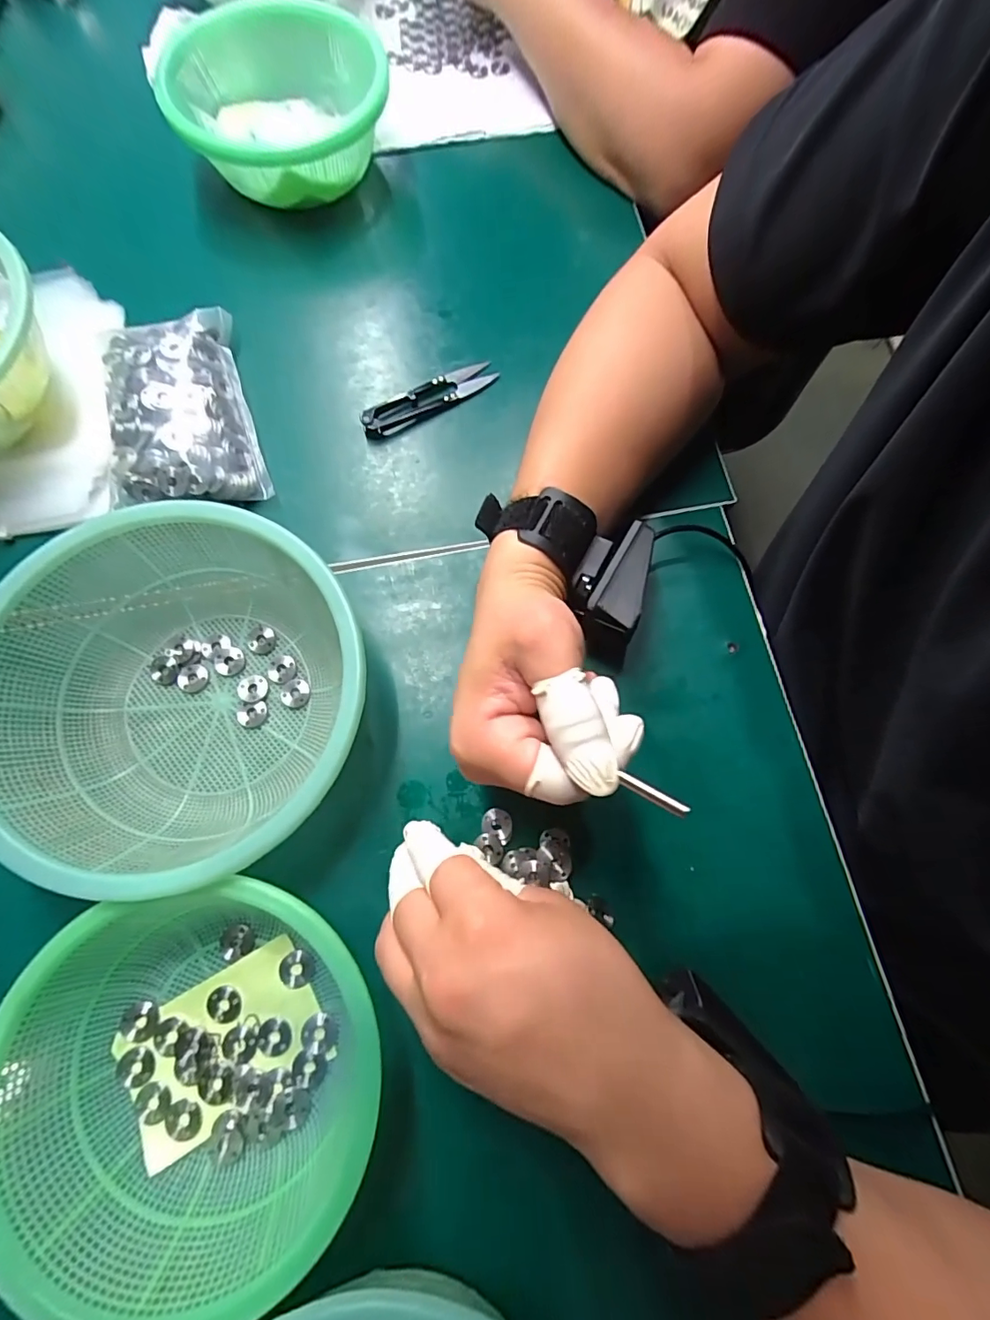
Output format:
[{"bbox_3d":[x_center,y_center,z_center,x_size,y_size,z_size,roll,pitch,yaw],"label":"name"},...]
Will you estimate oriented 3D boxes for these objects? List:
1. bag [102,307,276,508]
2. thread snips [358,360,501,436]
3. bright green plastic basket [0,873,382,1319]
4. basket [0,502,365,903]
[{"bbox_3d":[-0.210,-0.167,0.326,0.086,0.032,0.138,-17,76,-6],"label":"bag"},{"bbox_3d":[-0.046,-0.187,0.352,0.102,0.012,0.024,-30,78,-9],"label":"thread snips"},{"bbox_3d":[-0.132,0.184,0.224,0.160,0.046,0.153,-8,75,-3],"label":"bright green plastic basket"},{"bbox_3d":[-0.159,0.020,0.264,0.181,0.066,0.176,0,75,-1],"label":"basket"}]

